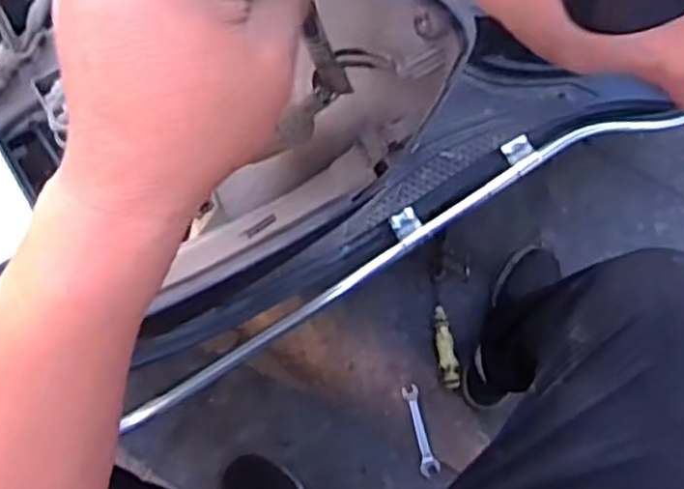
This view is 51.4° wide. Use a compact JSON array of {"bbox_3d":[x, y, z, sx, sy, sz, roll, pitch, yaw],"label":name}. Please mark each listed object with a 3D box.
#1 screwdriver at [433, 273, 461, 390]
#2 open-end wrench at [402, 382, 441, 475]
[{"bbox_3d":[0.161,0.136,1.121,0.029,0.025,0.178,-5,76,-3],"label":"screwdriver"},{"bbox_3d":[0.121,0.285,1.094,0.028,0.005,0.134,-12,76,-5],"label":"open-end wrench"}]

